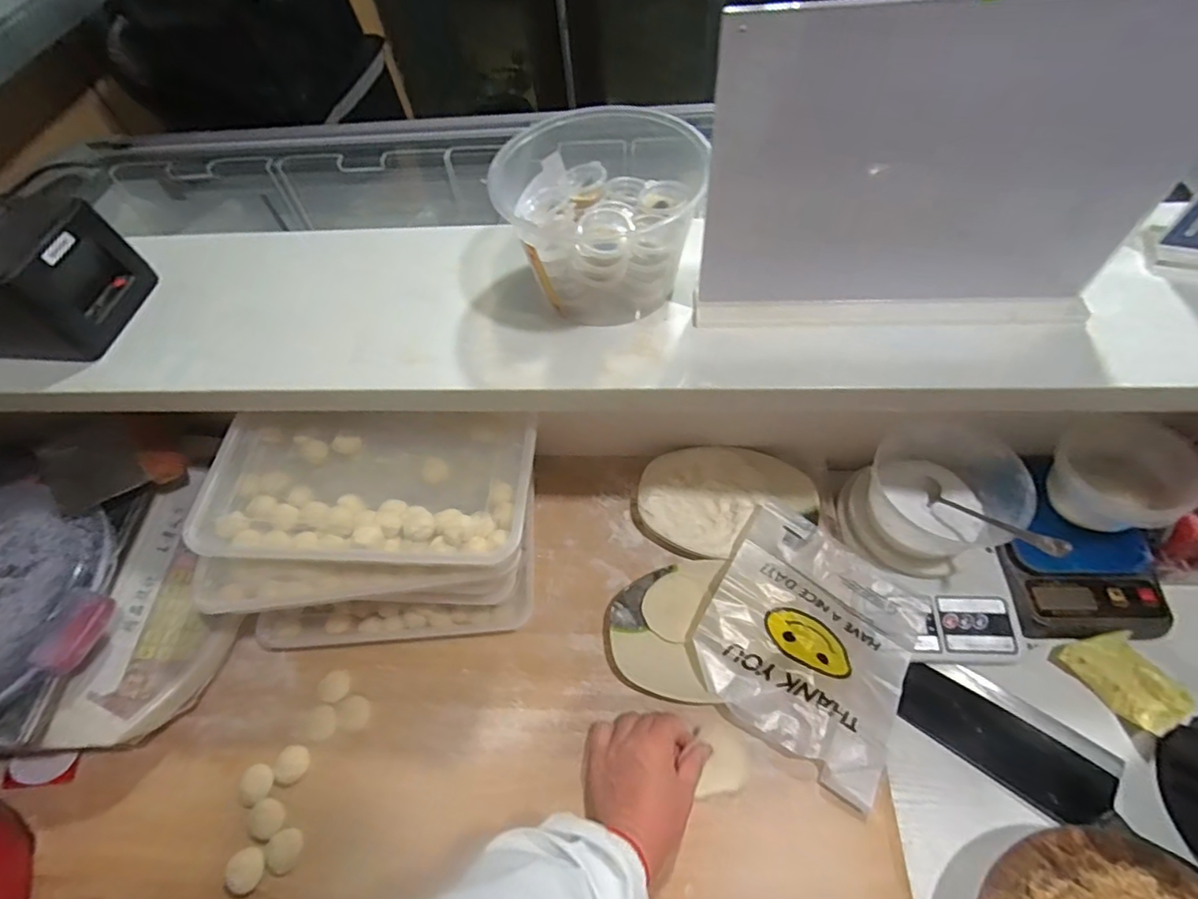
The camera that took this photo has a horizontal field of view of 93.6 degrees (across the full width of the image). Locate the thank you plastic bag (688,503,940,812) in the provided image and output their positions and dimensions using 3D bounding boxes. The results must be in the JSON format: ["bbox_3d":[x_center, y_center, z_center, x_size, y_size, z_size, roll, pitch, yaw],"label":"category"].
[{"bbox_3d":[0.208,0.187,0.560,0.196,0.037,0.214,26,64,19],"label":"thank you plastic bag"}]

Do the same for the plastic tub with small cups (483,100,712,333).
[{"bbox_3d":[0.006,-0.205,0.477,0.154,0.108,0.171,10,60,10],"label":"plastic tub with small cups"}]

